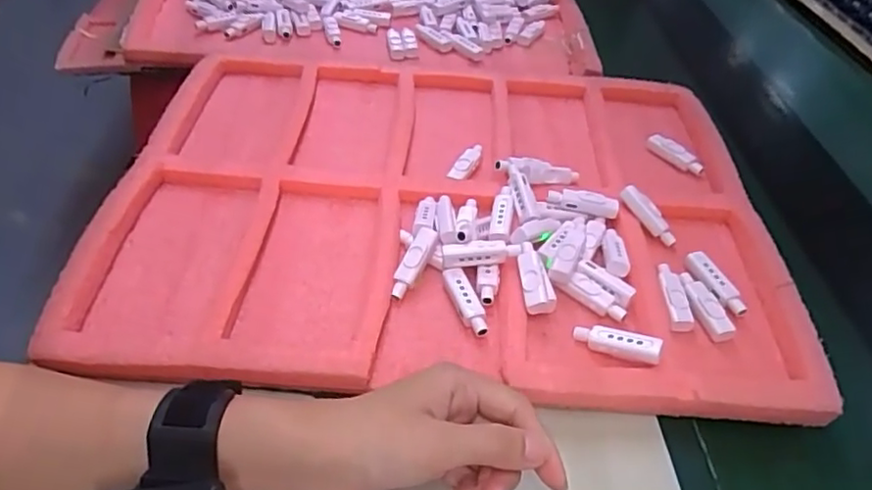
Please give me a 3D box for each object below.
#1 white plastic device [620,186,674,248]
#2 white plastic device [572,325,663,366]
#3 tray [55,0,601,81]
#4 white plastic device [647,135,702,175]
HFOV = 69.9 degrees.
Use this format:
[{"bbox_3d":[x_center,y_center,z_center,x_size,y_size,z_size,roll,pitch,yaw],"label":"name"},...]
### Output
[{"bbox_3d":[0.169,-0.023,0.494,0.013,0.012,0.055,-28,73,-29],"label":"white plastic device"},{"bbox_3d":[0.117,0.063,0.408,0.057,0.013,0.013,9,40,32],"label":"white plastic device"},{"bbox_3d":[-0.098,-0.316,0.769,0.552,0.033,0.375,0,43,-4],"label":"tray"},{"bbox_3d":[0.218,-0.083,0.573,0.015,0.015,0.055,-22,49,-25],"label":"white plastic device"}]

